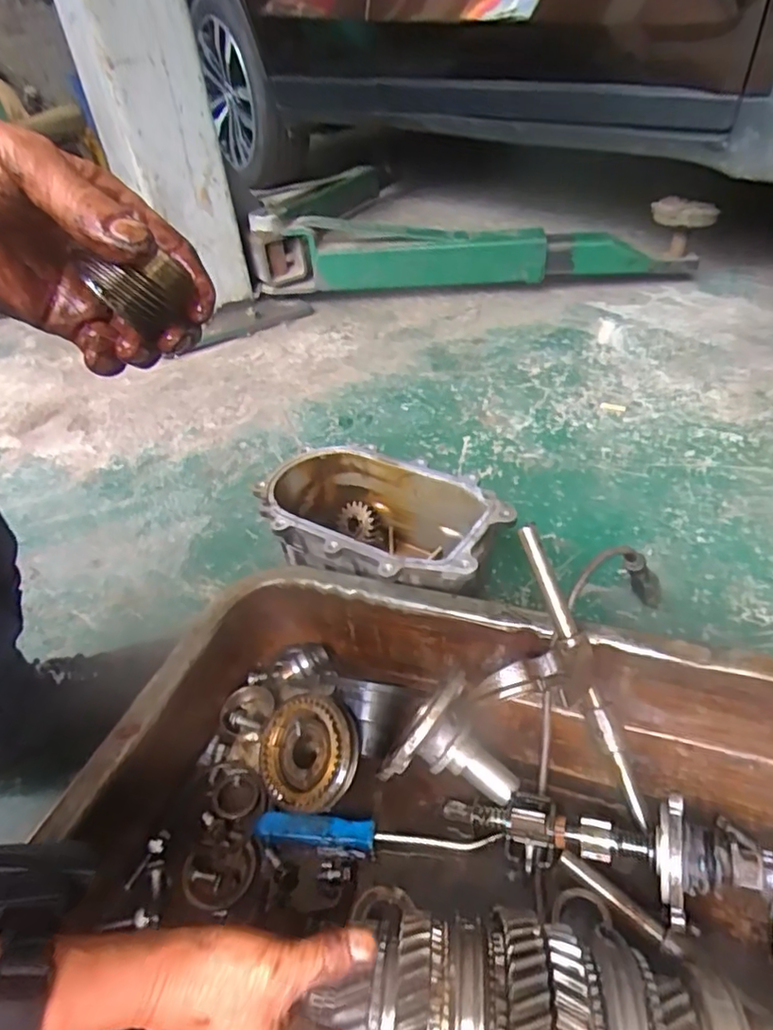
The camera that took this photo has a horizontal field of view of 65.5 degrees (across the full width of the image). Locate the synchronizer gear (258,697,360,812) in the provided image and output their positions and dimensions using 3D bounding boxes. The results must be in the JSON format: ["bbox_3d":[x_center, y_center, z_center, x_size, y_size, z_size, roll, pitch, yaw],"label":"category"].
[{"bbox_3d":[-0.066,0.201,0.514,0.081,0.032,0.087,-13,64,27],"label":"synchronizer gear"}]

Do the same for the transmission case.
[{"bbox_3d":[-0.006,0.031,0.670,0.269,0.126,0.161,22,48,31],"label":"transmission case"}]

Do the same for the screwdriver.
[{"bbox_3d":[-0.010,0.254,0.473,0.191,0.019,0.020,1,40,10],"label":"screwdriver"}]

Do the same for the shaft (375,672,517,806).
[{"bbox_3d":[0.056,0.197,0.486,0.102,0.088,0.091,38,68,11],"label":"shaft"}]

